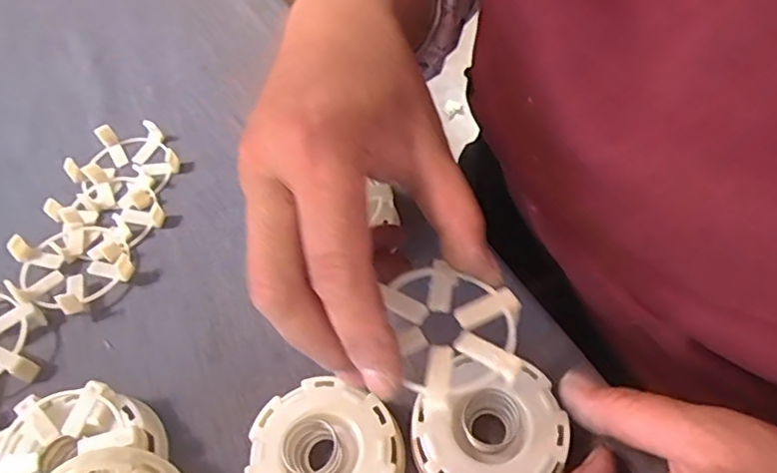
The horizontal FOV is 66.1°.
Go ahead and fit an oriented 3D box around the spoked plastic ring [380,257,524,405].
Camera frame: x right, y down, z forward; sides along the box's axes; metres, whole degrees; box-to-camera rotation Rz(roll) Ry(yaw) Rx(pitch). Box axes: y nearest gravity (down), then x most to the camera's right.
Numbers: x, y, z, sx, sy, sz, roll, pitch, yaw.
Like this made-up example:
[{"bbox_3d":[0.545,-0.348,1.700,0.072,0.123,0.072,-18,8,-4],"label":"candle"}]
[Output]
[{"bbox_3d":[0.026,0.033,0.229,0.047,0.008,0.057,-9,54,-5],"label":"spoked plastic ring"}]

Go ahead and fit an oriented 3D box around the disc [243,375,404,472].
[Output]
[{"bbox_3d":[-0.027,0.095,0.256,0.062,0.022,0.062,-3,58,4],"label":"disc"}]

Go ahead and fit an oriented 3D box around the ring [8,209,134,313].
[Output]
[{"bbox_3d":[-0.173,0.015,0.324,0.063,0.018,0.058,-3,58,4],"label":"ring"}]

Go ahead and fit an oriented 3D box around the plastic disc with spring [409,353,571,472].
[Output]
[{"bbox_3d":[0.042,0.082,0.253,0.063,0.014,0.057,12,56,10],"label":"plastic disc with spring"}]

